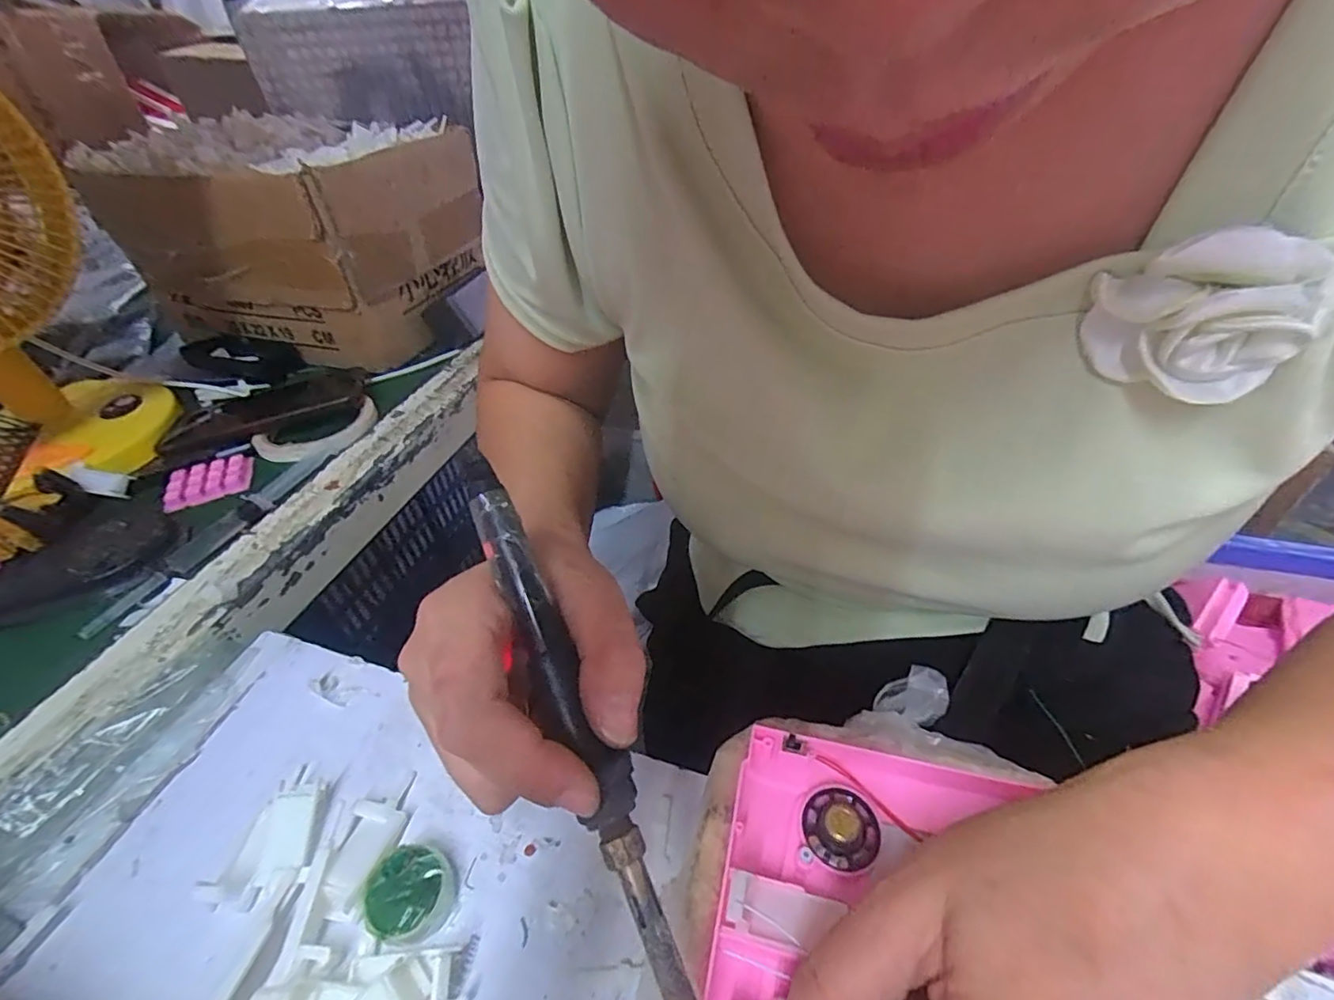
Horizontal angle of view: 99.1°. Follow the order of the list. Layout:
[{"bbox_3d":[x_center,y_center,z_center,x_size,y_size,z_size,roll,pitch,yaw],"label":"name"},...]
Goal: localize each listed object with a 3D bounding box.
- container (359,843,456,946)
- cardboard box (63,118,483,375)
[{"bbox_3d":[-0.107,0.161,0.233,0.032,0.017,0.032,-2,42,2],"label":"container"},{"bbox_3d":[-0.382,-0.282,0.612,0.280,0.183,0.247,12,45,18],"label":"cardboard box"}]

